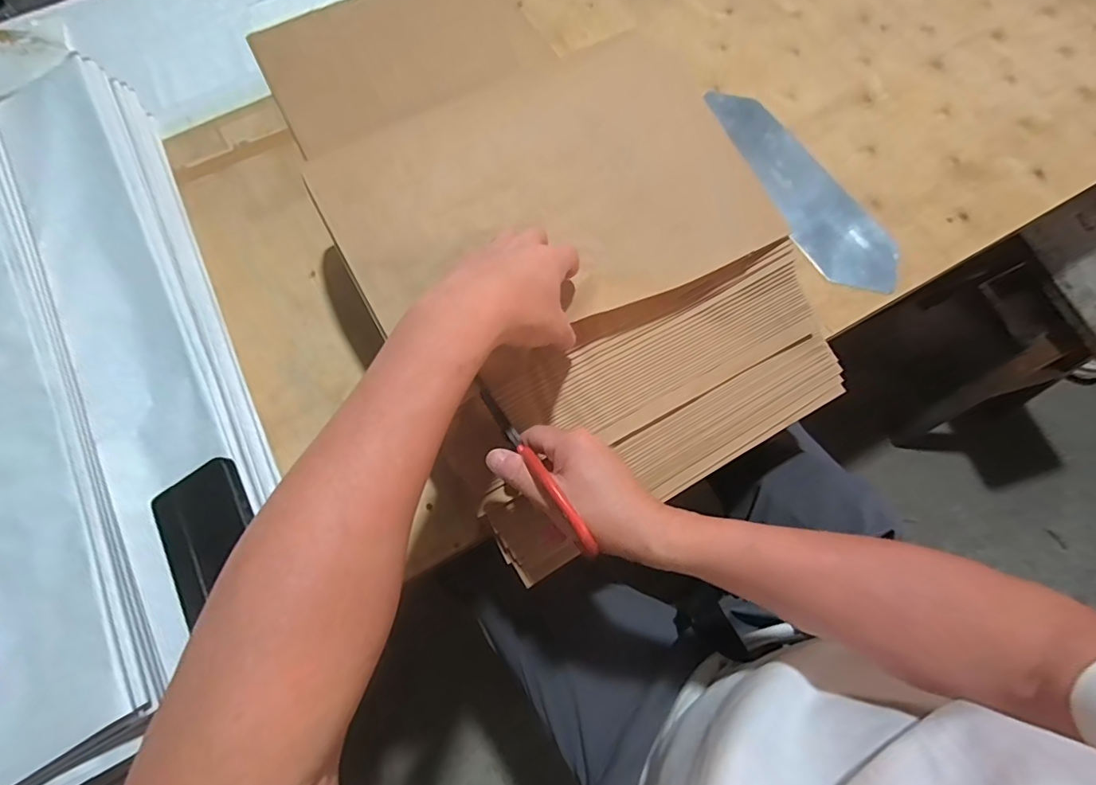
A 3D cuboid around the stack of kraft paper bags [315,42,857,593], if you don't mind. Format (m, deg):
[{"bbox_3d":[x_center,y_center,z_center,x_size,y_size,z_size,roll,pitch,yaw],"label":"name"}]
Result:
[{"bbox_3d":[0.037,-0.101,0.451,0.357,0.146,0.389,-28,71,-10],"label":"stack of kraft paper bags"}]

